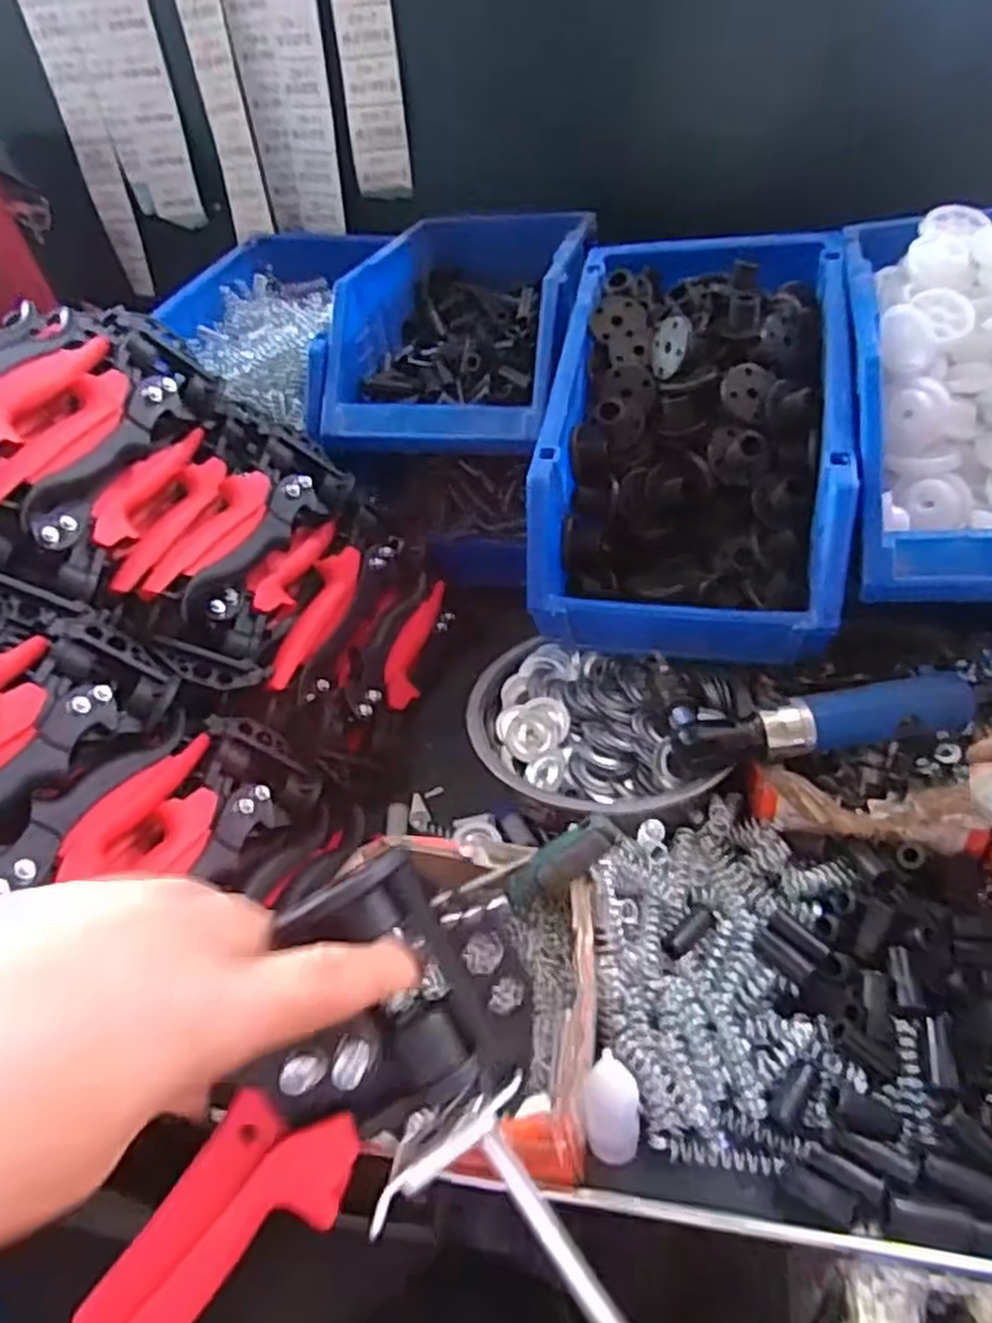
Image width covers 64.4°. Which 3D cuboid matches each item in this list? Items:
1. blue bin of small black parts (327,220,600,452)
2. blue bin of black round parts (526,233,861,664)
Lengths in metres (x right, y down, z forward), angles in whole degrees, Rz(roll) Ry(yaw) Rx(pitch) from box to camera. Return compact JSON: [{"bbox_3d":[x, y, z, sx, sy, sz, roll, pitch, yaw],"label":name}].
[{"bbox_3d":[-0.027,-0.308,0.735,0.214,0.120,0.277,3,39,13],"label":"blue bin of small black parts"},{"bbox_3d":[0.147,-0.168,0.588,0.197,0.183,0.298,4,40,13],"label":"blue bin of black round parts"}]

